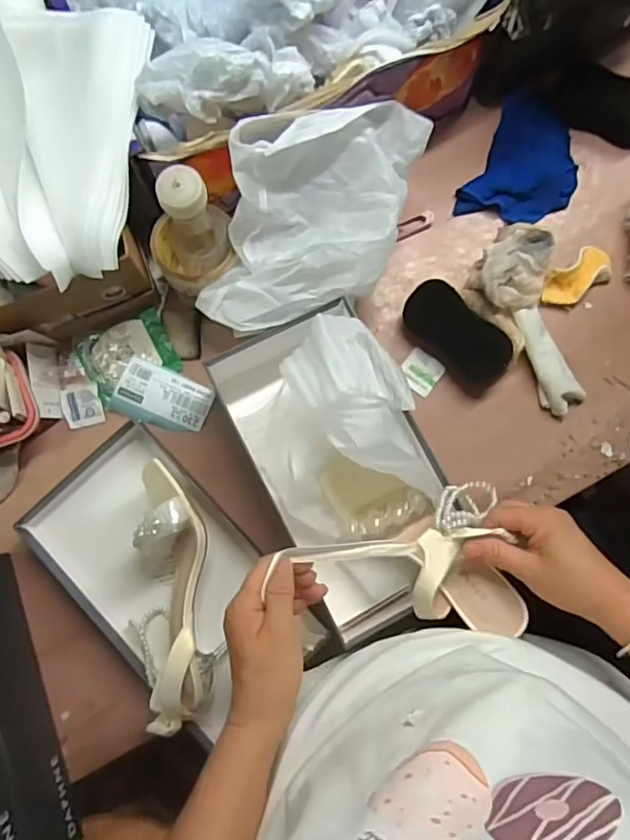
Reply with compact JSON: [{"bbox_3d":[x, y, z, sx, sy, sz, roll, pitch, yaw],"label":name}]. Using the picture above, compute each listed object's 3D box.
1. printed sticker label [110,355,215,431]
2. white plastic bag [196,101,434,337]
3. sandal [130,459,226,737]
[{"bbox_3d":[-0.167,-0.023,0.603,0.097,0.012,0.064,23,81,2],"label":"printed sticker label"},{"bbox_3d":[-0.004,-0.195,0.526,0.164,0.102,0.216,16,81,1],"label":"white plastic bag"},{"bbox_3d":[-0.143,0.168,0.537,0.084,0.085,0.232,-3,81,-2],"label":"sandal"}]

